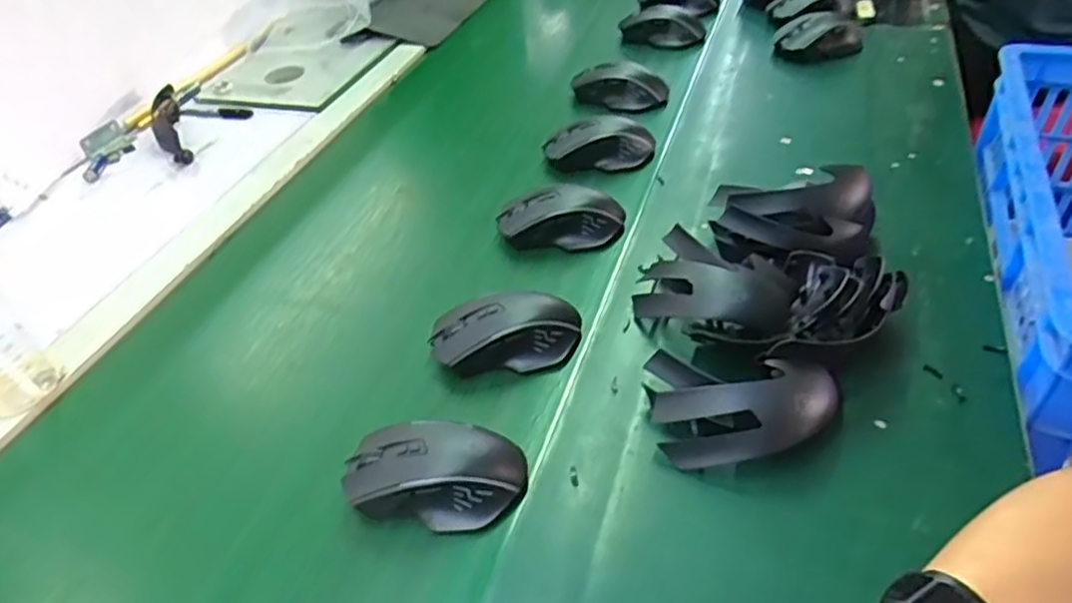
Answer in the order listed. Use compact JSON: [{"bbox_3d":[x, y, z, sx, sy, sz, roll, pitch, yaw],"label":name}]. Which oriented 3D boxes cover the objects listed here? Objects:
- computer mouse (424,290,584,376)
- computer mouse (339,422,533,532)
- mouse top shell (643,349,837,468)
[{"bbox_3d":[-0.024,0.021,0.545,0.119,0.038,0.060,-4,42,3],"label":"computer mouse"},{"bbox_3d":[-0.067,0.109,0.453,0.117,0.036,0.068,-2,42,5],"label":"computer mouse"},{"bbox_3d":[0.133,0.072,0.450,0.117,0.052,0.058,1,43,9],"label":"mouse top shell"}]

